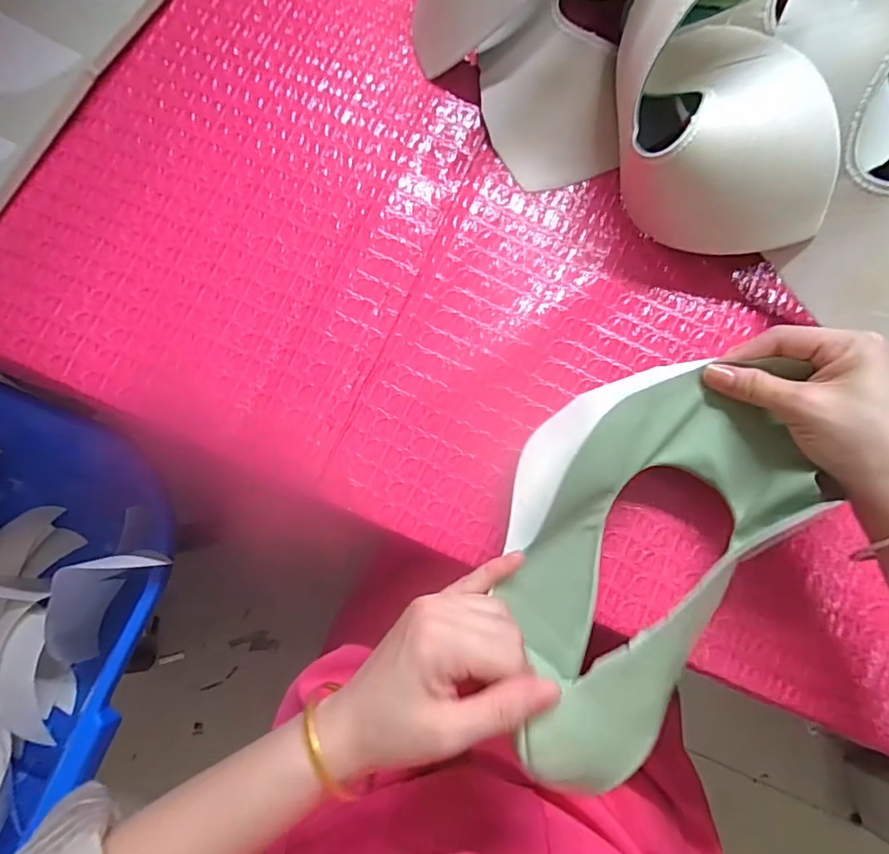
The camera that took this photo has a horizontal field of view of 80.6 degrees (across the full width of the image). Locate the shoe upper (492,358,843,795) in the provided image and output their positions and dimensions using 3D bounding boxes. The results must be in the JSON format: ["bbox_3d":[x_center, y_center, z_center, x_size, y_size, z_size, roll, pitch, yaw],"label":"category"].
[{"bbox_3d":[0.095,0.061,0.270,0.138,0.064,0.213,40,84,5],"label":"shoe upper"}]

